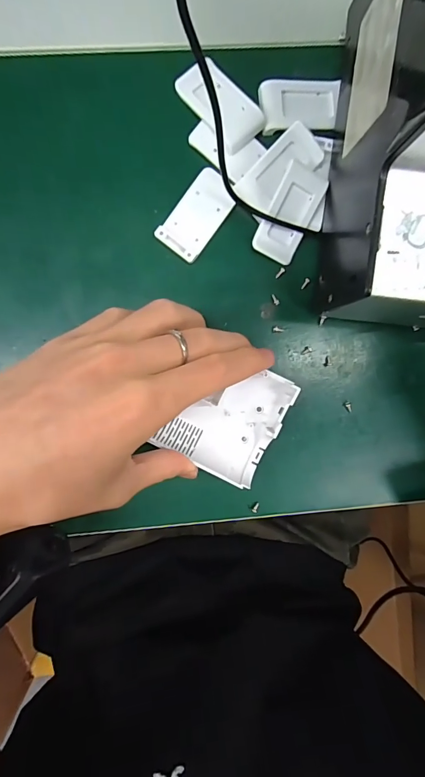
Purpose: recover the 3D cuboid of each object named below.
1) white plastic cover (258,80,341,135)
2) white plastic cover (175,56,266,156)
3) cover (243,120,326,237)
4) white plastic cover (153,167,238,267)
[{"bbox_3d":[0.054,-0.174,0.233,0.050,0.006,0.029,-4,94,-3],"label":"white plastic cover"},{"bbox_3d":[0.005,-0.172,0.228,0.028,0.008,0.056,-41,95,0],"label":"white plastic cover"},{"bbox_3d":[0.048,-0.106,0.232,0.027,0.004,0.054,22,104,-17],"label":"cover"},{"bbox_3d":[-0.009,-0.106,0.234,0.028,0.008,0.053,37,91,-5],"label":"white plastic cover"}]

